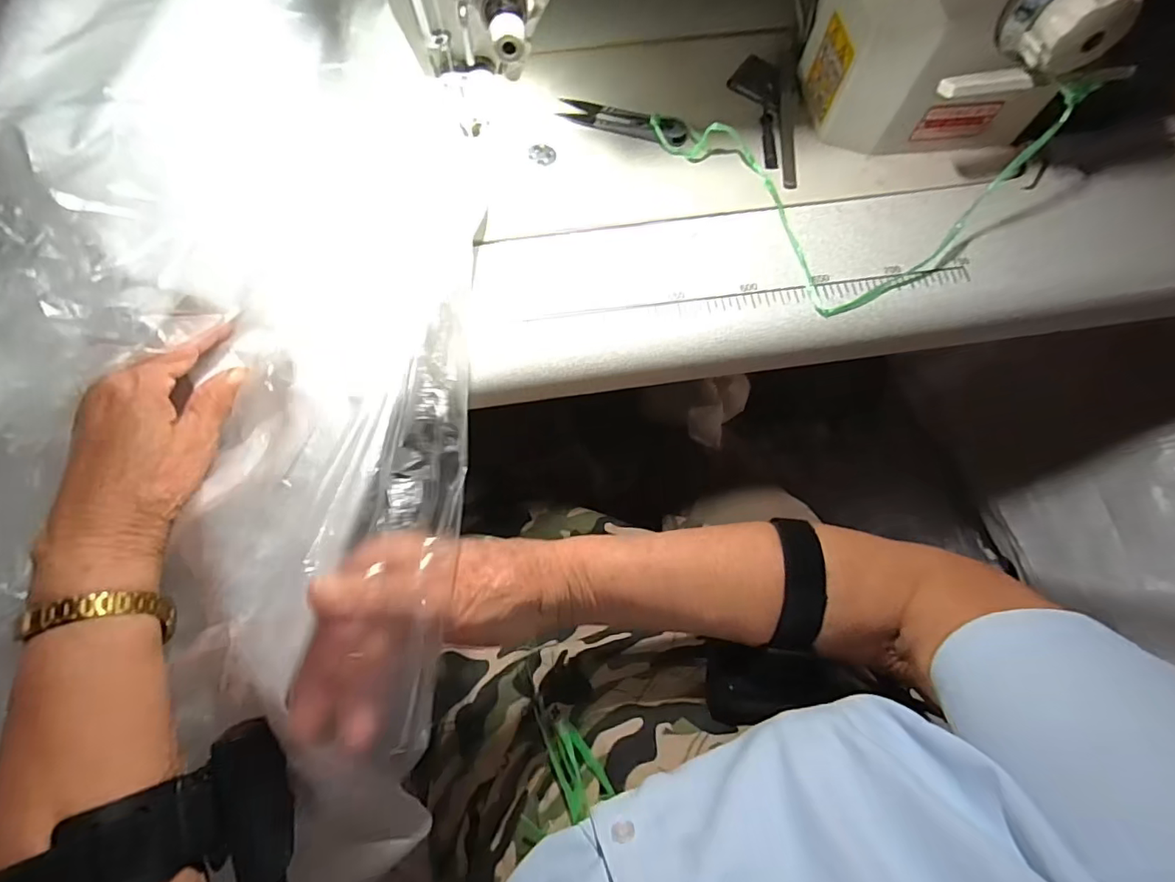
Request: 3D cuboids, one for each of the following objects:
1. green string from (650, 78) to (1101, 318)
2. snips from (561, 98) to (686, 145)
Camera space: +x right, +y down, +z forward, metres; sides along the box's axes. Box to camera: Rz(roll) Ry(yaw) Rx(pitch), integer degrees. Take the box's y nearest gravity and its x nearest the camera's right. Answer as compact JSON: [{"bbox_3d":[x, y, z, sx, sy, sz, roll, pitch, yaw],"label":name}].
[{"bbox_3d":[0.192,-0.222,0.372,0.210,0.068,0.212,-33,73,-11],"label":"green string"},{"bbox_3d":[0.027,-0.245,0.409,0.096,0.013,0.021,19,71,7],"label":"snips"}]

